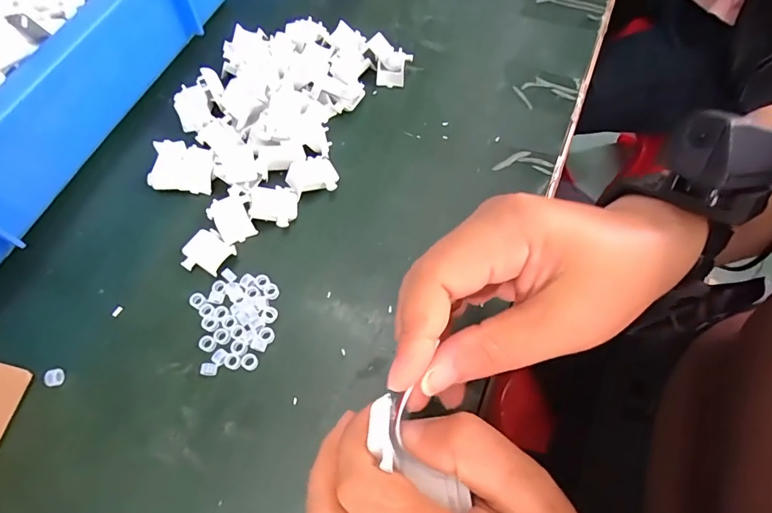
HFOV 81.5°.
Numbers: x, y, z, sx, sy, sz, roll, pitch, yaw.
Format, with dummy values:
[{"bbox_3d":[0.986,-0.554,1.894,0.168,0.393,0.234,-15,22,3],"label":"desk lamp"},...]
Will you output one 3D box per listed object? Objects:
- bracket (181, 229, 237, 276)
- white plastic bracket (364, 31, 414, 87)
[{"bbox_3d":[-0.114,-0.002,0.285,0.028,0.005,0.028,34,69,14],"label":"bracket"},{"bbox_3d":[0.001,-0.154,0.351,0.035,0.019,0.032,8,65,4],"label":"white plastic bracket"}]

